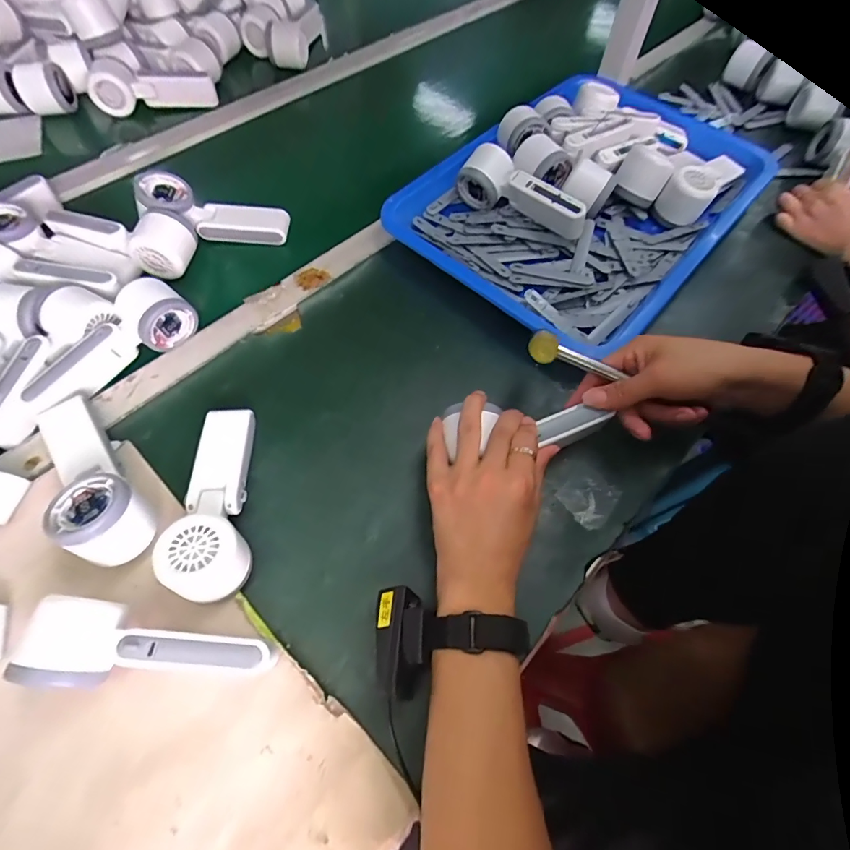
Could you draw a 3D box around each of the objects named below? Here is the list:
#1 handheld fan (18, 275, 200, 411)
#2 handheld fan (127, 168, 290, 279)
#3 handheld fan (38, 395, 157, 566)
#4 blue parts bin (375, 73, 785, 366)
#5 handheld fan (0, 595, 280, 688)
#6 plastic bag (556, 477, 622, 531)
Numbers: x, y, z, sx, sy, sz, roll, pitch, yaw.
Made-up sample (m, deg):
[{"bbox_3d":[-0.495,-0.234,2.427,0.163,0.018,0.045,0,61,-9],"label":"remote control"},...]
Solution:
[{"bbox_3d":[-0.310,-0.082,0.436,0.157,0.042,0.059,-40,69,-20],"label":"handheld fan"},{"bbox_3d":[-0.246,-0.228,0.504,0.153,0.048,0.112,3,62,0],"label":"handheld fan"},{"bbox_3d":[-0.282,0.040,0.365,0.055,0.051,0.162,-38,69,-19],"label":"handheld fan"},{"bbox_3d":[0.209,-0.295,0.548,0.313,0.066,0.469,40,68,18],"label":"blue parts bin"},{"bbox_3d":[-0.185,0.157,0.312,0.158,0.052,0.052,5,62,1],"label":"handheld fan"},{"bbox_3d":[0.149,0.065,0.404,0.046,0.005,0.050,37,67,17],"label":"plastic bag"}]

